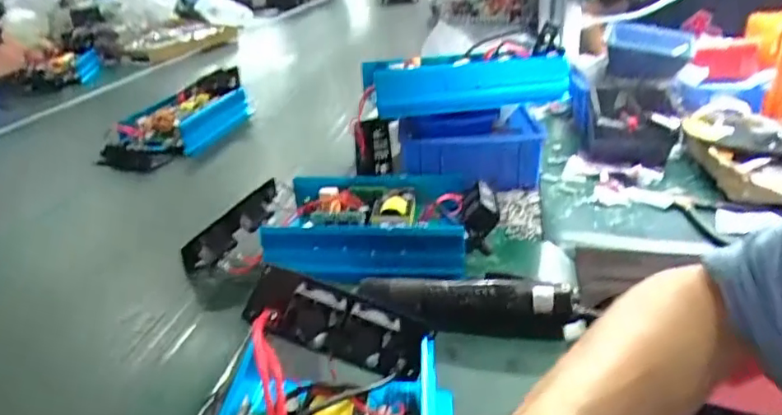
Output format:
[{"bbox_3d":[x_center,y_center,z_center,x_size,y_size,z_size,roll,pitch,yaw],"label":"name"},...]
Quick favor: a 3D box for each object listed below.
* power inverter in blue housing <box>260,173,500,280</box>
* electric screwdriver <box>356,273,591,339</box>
[{"bbox_3d":[-0.011,0.021,0.653,0.259,0.070,0.163,-4,26,-2],"label":"power inverter in blue housing"},{"bbox_3d":[0.070,0.091,0.524,0.202,0.041,0.039,2,27,7],"label":"electric screwdriver"}]

